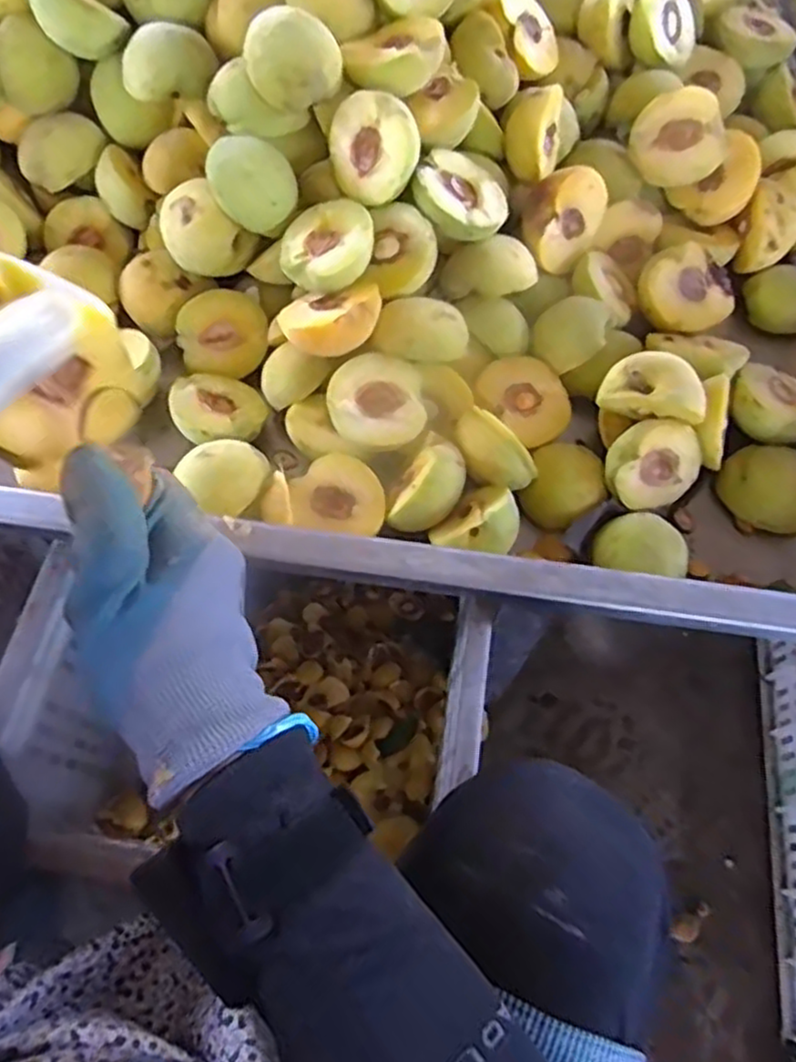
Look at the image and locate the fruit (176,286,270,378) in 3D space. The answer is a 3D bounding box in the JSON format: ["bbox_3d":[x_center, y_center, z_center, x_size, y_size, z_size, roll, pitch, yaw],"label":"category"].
[{"bbox_3d":[-0.118,-0.133,0.486,0.056,0.028,0.055,-2,95,-14],"label":"fruit"}]

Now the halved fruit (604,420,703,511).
[{"bbox_3d":[0.152,-0.041,0.441,0.056,0.053,0.032,-49,30,6],"label":"halved fruit"}]

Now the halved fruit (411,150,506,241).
[{"bbox_3d":[0.039,-0.207,0.446,0.058,0.021,0.058,11,61,-20],"label":"halved fruit"}]

